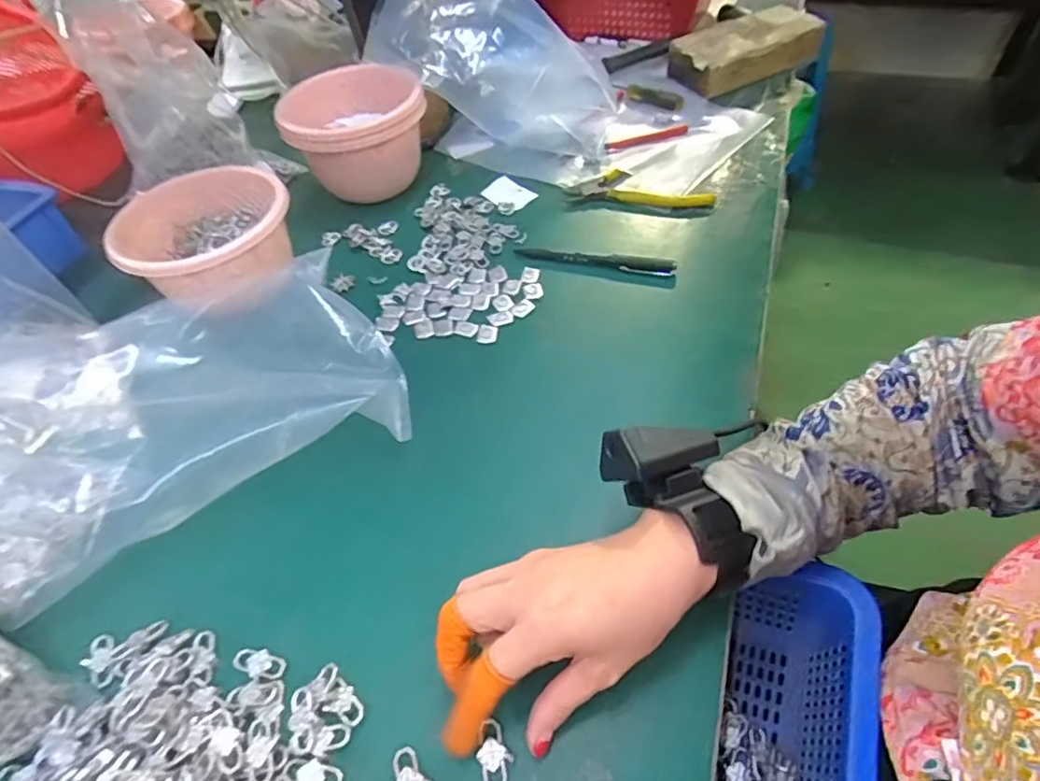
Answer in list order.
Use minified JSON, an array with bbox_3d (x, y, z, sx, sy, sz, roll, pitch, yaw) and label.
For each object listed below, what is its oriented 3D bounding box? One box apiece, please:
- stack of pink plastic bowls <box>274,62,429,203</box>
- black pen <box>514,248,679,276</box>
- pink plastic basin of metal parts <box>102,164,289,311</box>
[{"bbox_3d":[-0.163,-0.268,0.622,0.131,0.104,0.143,1,50,7],"label":"stack of pink plastic bowls"},{"bbox_3d":[0.069,-0.123,0.544,0.151,0.010,0.019,11,52,15],"label":"black pen"},{"bbox_3d":[-0.277,-0.125,0.525,0.135,0.084,0.129,-3,50,4],"label":"pink plastic basin of metal parts"}]

